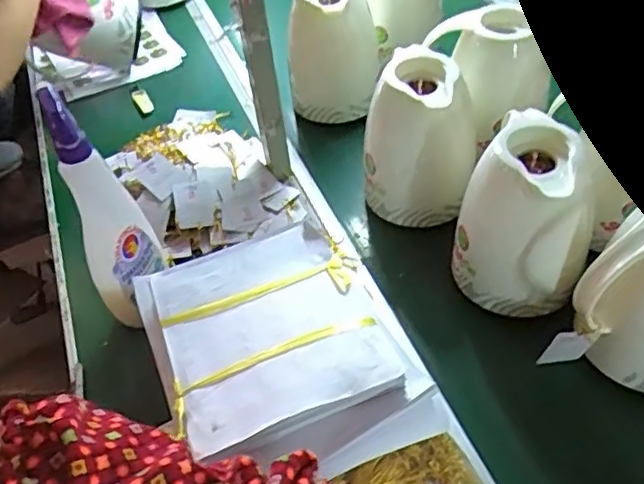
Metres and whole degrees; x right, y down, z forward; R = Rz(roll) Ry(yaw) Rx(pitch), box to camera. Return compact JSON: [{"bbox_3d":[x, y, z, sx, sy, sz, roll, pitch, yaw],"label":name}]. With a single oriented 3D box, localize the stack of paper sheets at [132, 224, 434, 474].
[{"bbox_3d":[-0.045,0.088,0.576,0.204,0.050,0.238,-22,42,-13],"label":"stack of paper sheets"}]

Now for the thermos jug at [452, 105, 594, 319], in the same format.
[{"bbox_3d":[0.214,-0.027,0.660,0.132,0.173,0.123,7,49,13],"label":"thermos jug"}]

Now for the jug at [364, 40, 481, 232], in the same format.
[{"bbox_3d":[0.118,-0.123,0.745,0.128,0.175,0.112,-1,47,6],"label":"jug"}]

